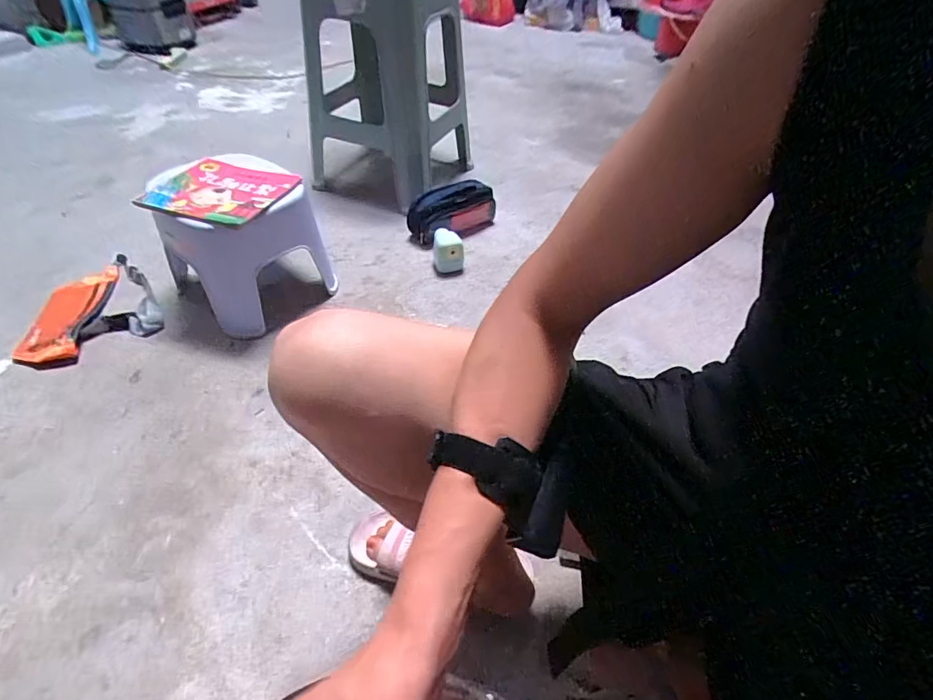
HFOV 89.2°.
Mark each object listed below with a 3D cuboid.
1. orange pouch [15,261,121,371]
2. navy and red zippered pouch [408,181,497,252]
[{"bbox_3d":[-0.768,-0.079,0.930,0.105,0.043,0.286,-2,46,-4],"label":"orange pouch"},{"bbox_3d":[-0.030,-0.337,1.149,0.236,0.110,0.087,-29,53,-26],"label":"navy and red zippered pouch"}]

